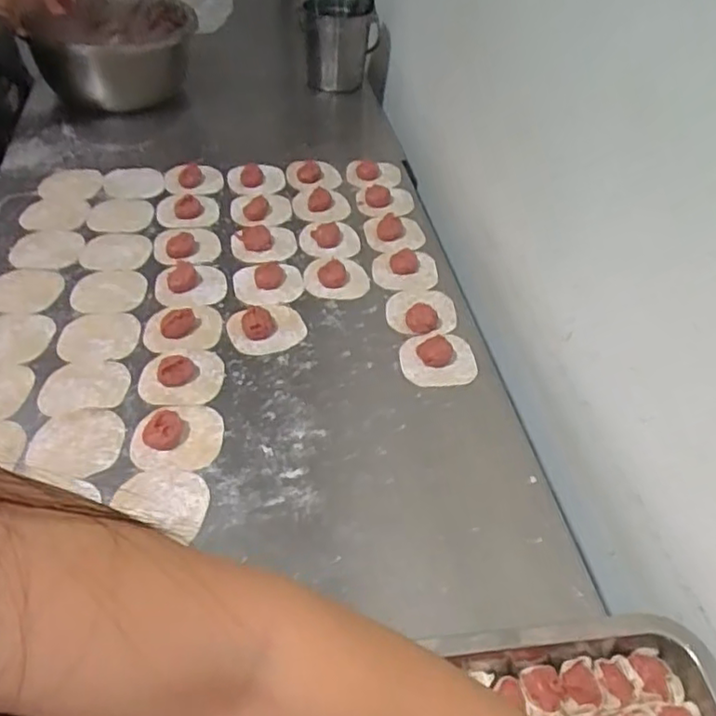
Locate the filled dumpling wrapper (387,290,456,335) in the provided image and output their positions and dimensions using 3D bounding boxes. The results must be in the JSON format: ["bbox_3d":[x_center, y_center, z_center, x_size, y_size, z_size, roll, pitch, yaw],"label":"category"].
[{"bbox_3d":[0.076,-0.058,0.764,0.081,0.016,0.084,5,45,0],"label":"filled dumpling wrapper"}]

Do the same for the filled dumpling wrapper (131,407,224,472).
[{"bbox_3d":[-0.172,0.069,0.605,0.085,0.027,0.078,3,45,-3],"label":"filled dumpling wrapper"}]

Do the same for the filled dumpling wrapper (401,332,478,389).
[{"bbox_3d":[0.089,-0.001,0.709,0.080,0.015,0.074,1,46,-1],"label":"filled dumpling wrapper"}]

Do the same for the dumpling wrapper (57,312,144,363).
[{"bbox_3d":[-0.285,-0.026,0.709,0.082,0.004,0.081,-5,45,-10],"label":"dumpling wrapper"}]

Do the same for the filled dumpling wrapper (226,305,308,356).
[{"bbox_3d":[-0.101,-0.037,0.727,0.086,0.019,0.076,-25,52,-27],"label":"filled dumpling wrapper"}]

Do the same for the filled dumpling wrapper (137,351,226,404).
[{"bbox_3d":[-0.184,0.014,0.669,0.082,0.018,0.077,4,45,-1],"label":"filled dumpling wrapper"}]

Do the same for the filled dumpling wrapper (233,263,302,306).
[{"bbox_3d":[-0.110,-0.094,0.785,0.082,0.017,0.068,-8,46,-13],"label":"filled dumpling wrapper"}]

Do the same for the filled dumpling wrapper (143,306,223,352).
[{"bbox_3d":[-0.197,-0.038,0.718,0.085,0.019,0.077,-9,46,-14],"label":"filled dumpling wrapper"}]

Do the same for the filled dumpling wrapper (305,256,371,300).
[{"bbox_3d":[-0.027,-0.105,0.803,0.079,0.015,0.070,7,45,2],"label":"filled dumpling wrapper"}]

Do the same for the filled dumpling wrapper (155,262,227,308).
[{"bbox_3d":[-0.204,-0.089,0.778,0.082,0.013,0.083,-9,46,-14],"label":"filled dumpling wrapper"}]

